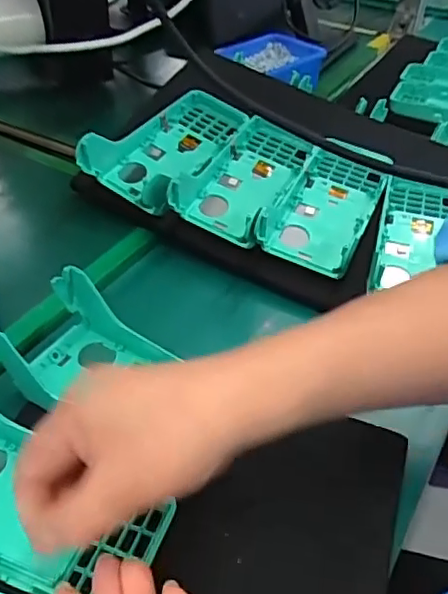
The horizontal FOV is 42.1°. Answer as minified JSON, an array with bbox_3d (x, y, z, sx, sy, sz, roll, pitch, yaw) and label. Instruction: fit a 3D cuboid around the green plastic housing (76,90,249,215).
[{"bbox_3d":[-0.052,-0.142,0.551,0.085,0.061,0.164,22,38,20],"label":"green plastic housing"}]

